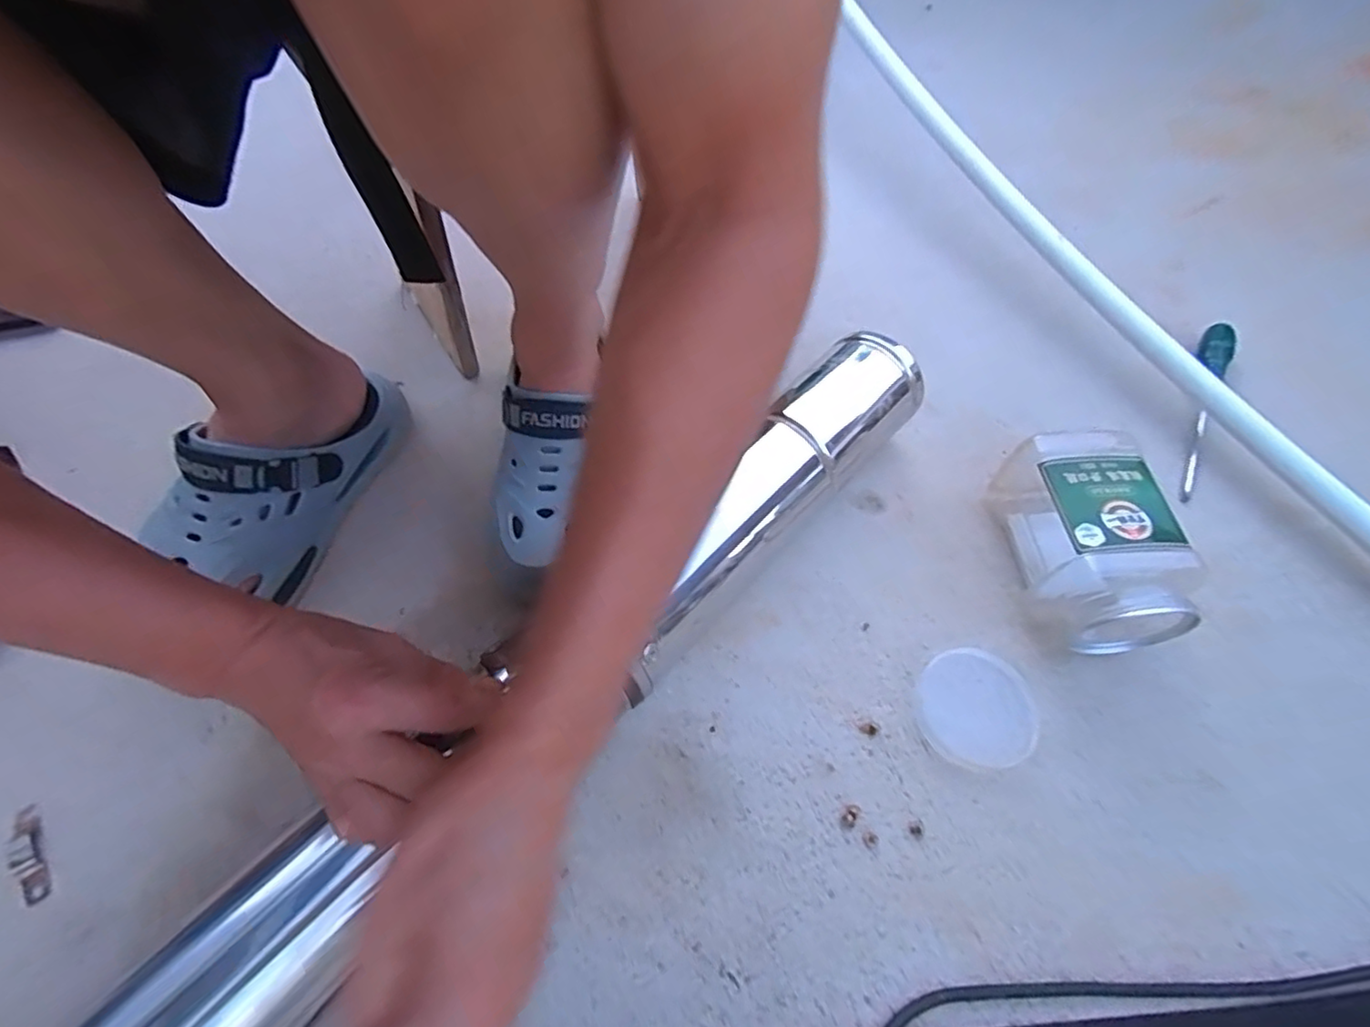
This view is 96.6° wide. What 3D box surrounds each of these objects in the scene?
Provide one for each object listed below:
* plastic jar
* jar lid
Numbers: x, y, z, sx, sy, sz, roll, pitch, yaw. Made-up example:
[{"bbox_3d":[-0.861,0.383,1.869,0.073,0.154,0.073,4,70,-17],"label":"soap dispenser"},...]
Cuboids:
[{"bbox_3d":[0.301,0.022,0.457,0.079,0.090,0.154,-5,59,-5],"label":"plastic jar"},{"bbox_3d":[0.205,0.134,0.428,0.083,0.004,0.078,1,59,-2],"label":"jar lid"}]

